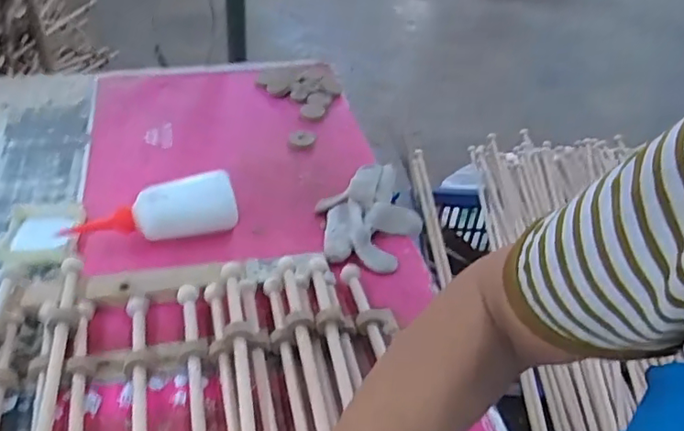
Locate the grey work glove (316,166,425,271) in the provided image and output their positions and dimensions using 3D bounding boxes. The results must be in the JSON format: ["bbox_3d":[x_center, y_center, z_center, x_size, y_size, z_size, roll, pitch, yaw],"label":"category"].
[{"bbox_3d":[0.035,0.001,0.643,0.109,0.052,0.120,-2,40,-10],"label":"grey work glove"}]

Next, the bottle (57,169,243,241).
[{"bbox_3d":[-0.198,-0.002,0.615,0.173,0.067,0.039,-12,41,-1],"label":"bottle"}]

